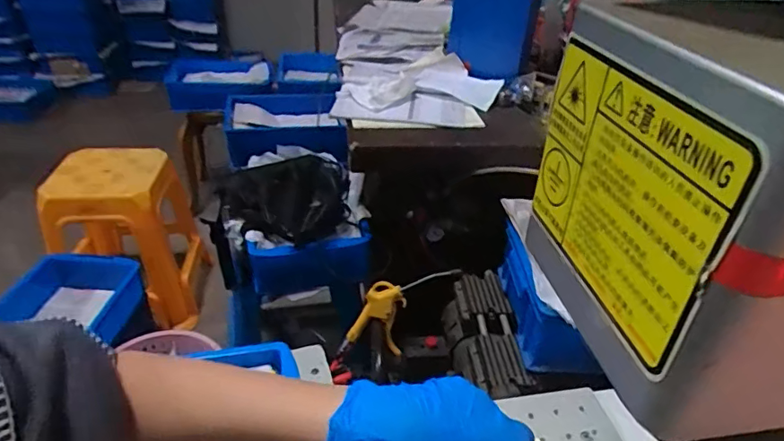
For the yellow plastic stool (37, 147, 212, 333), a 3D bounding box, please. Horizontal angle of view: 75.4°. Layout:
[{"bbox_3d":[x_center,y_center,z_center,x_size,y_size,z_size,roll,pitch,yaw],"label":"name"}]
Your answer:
[{"bbox_3d":[-0.754,0.050,1.478,0.327,0.457,0.331,-2,35,-9],"label":"yellow plastic stool"}]

